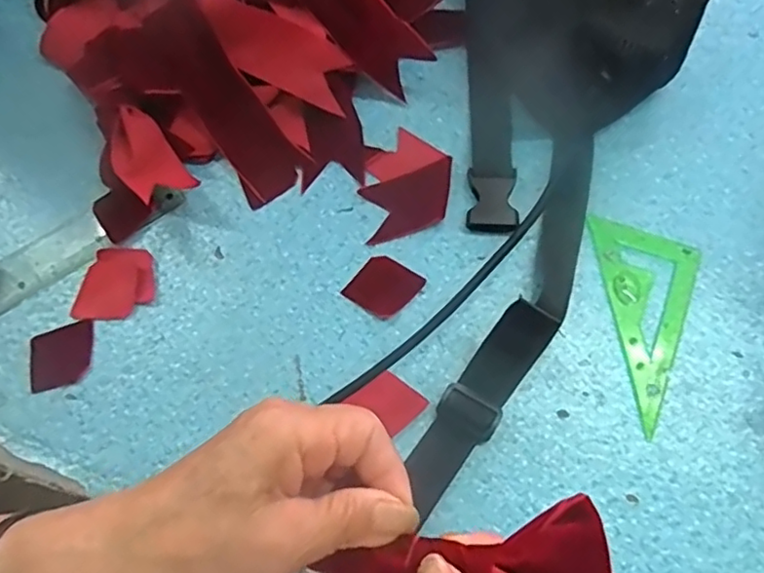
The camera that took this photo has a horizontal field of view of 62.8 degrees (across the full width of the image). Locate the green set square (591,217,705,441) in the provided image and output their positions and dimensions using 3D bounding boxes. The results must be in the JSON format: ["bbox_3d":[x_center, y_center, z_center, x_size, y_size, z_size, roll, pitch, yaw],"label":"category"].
[{"bbox_3d":[0.155,0.015,0.345,0.055,0.004,0.118,-6,70,-1],"label":"green set square"}]

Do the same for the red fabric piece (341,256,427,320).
[{"bbox_3d":[0.001,0.000,0.355,0.035,0.004,0.033,33,74,12],"label":"red fabric piece"}]

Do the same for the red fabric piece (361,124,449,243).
[{"bbox_3d":[0.014,-0.061,0.375,0.049,0.004,0.074,8,70,4],"label":"red fabric piece"}]

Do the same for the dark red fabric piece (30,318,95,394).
[{"bbox_3d":[-0.176,0.037,0.344,0.034,0.004,0.036,-11,70,-3],"label":"dark red fabric piece"}]

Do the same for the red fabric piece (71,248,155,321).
[{"bbox_3d":[-0.153,-0.002,0.356,0.043,0.008,0.041,-2,70,1],"label":"red fabric piece"}]

